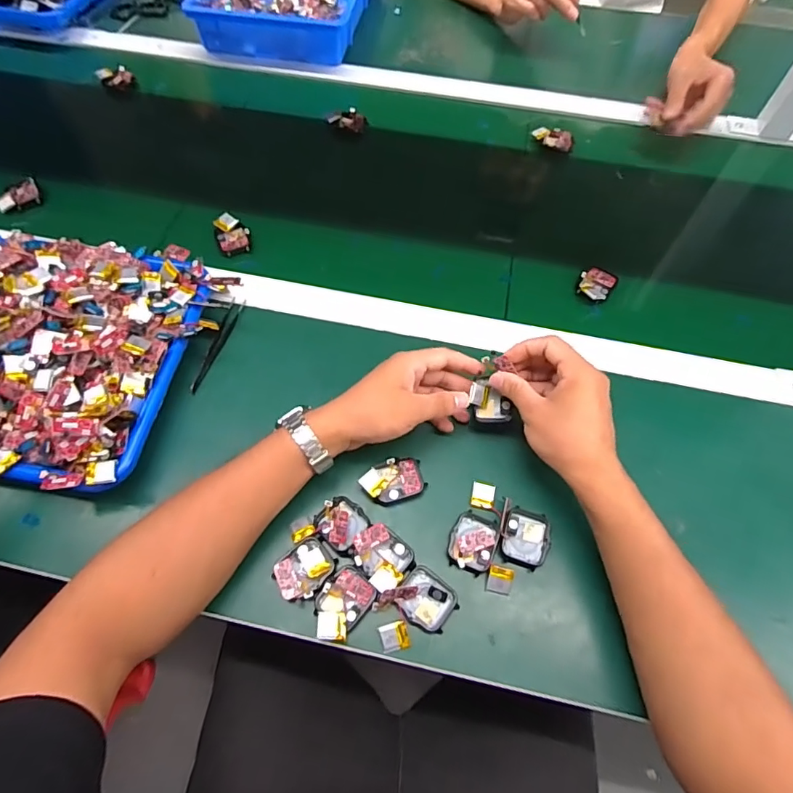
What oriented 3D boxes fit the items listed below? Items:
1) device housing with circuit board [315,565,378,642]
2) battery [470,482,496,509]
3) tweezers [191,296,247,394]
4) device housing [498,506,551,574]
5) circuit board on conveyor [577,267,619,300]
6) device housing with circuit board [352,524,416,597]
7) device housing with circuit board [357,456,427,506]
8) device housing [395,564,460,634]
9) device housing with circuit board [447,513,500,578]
[{"bbox_3d":[-0.042,0.164,0.386,0.038,0.008,0.054,33,67,15],"label":"device housing with circuit board"},{"bbox_3d":[0.077,0.089,0.435,0.020,0.004,0.023,14,63,6],"label":"battery"},{"bbox_3d":[-0.183,-0.055,0.505,0.013,0.009,0.119,11,63,5],"label":"tweezers"},{"bbox_3d":[0.110,0.121,0.416,0.039,0.006,0.045,16,63,7],"label":"device housing"},{"bbox_3d":[0.225,-0.128,0.549,0.037,0.011,0.056,34,67,15],"label":"circuit board on conveyor"},{"bbox_3d":[-0.011,0.131,0.402,0.049,0.015,0.042,40,68,18],"label":"device housing with circuit board"},{"bbox_3d":[-0.003,0.075,0.435,0.056,0.019,0.036,-14,64,-8],"label":"device housing with circuit board"},{"bbox_3d":[0.025,0.164,0.393,0.044,0.010,0.039,37,68,17],"label":"device housing"},{"bbox_3d":[0.065,0.124,0.413,0.037,0.014,0.045,18,63,8],"label":"device housing with circuit board"}]

